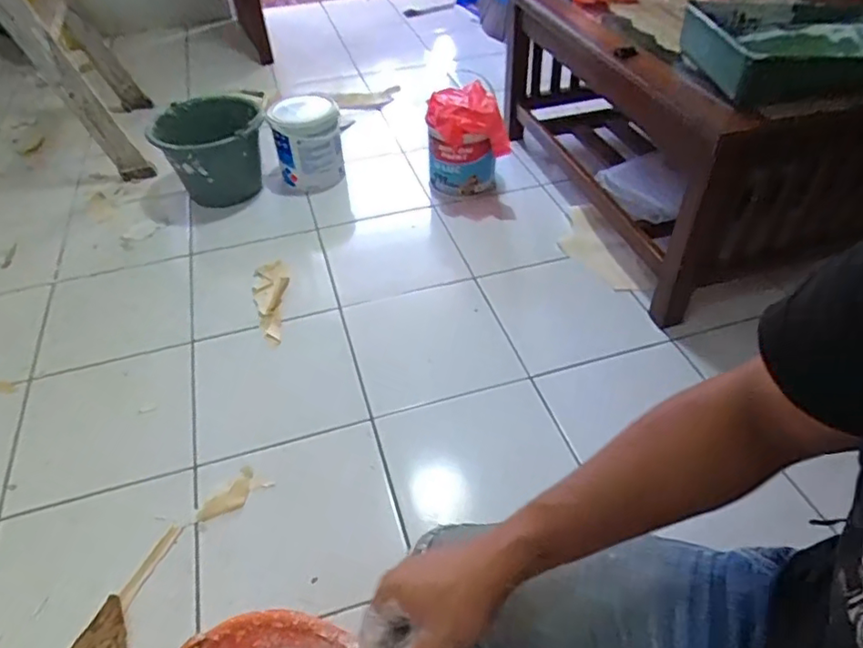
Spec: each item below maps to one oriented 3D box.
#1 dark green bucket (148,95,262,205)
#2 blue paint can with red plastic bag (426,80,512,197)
[{"bbox_3d":[-0.539,-0.416,1.452,0.265,0.213,0.226,-8,46,-6],"label":"dark green bucket"},{"bbox_3d":[0.077,-0.424,1.401,0.150,0.262,0.172,-19,48,-16],"label":"blue paint can with red plastic bag"}]

